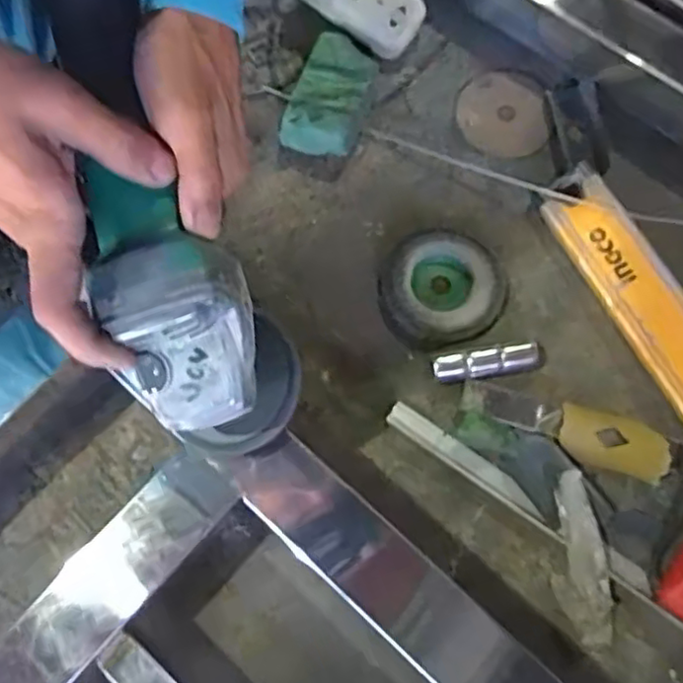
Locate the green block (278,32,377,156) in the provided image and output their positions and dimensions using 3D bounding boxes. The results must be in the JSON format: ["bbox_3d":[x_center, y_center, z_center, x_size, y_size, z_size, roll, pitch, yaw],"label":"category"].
[{"bbox_3d":[-0.009,-0.207,0.555,0.059,0.033,0.101,18,74,5],"label":"green block"}]

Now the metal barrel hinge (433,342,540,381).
[{"bbox_3d":[0.107,0.016,0.491,0.076,0.020,0.018,-8,73,-3],"label":"metal barrel hinge"}]

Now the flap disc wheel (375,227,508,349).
[{"bbox_3d":[0.077,-0.043,0.513,0.095,0.017,0.091,0,73,0],"label":"flap disc wheel"}]

